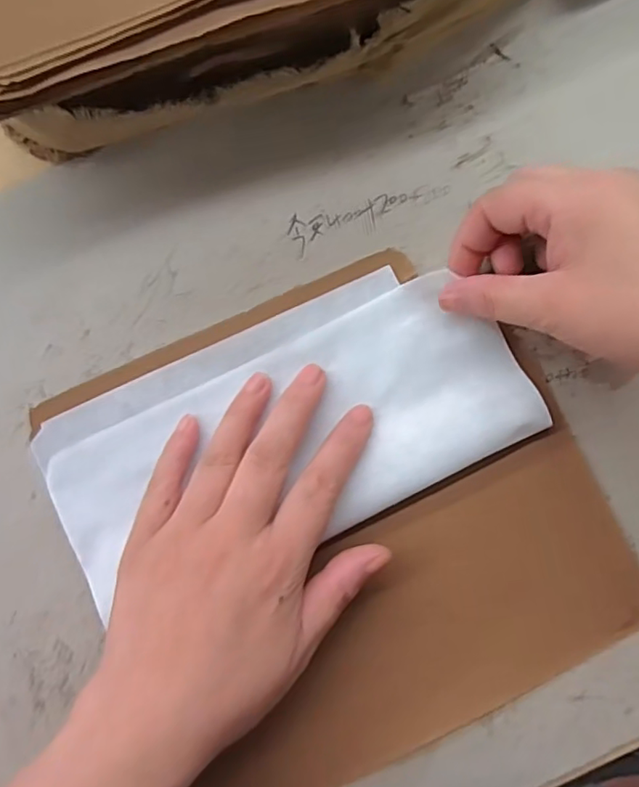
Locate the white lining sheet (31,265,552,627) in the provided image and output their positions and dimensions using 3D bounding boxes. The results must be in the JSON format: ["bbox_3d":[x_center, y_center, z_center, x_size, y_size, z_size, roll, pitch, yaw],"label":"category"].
[{"bbox_3d":[-0.017,0.018,0.281,0.226,0.010,0.105,-24,79,0],"label":"white lining sheet"}]

